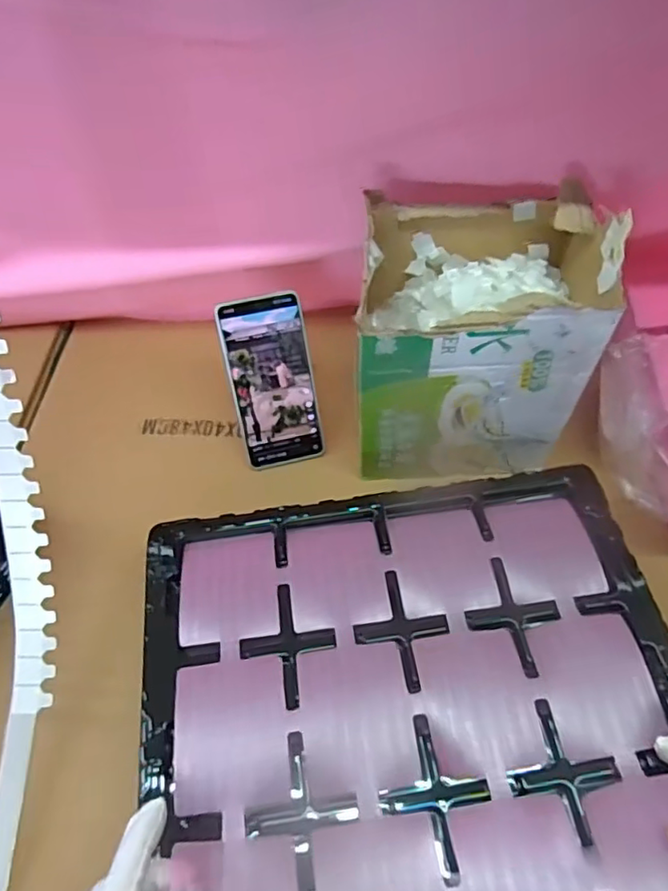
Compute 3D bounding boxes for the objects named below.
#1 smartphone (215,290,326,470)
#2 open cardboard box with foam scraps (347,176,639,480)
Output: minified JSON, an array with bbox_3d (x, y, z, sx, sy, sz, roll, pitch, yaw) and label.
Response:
[{"bbox_3d":[-0.058,-0.058,0.576,0.078,0.168,0.009,-13,24,-7],"label":"smartphone"},{"bbox_3d":[0.116,-0.093,0.532,0.188,0.212,0.147,-2,56,-1],"label":"open cardboard box with foam scraps"}]

